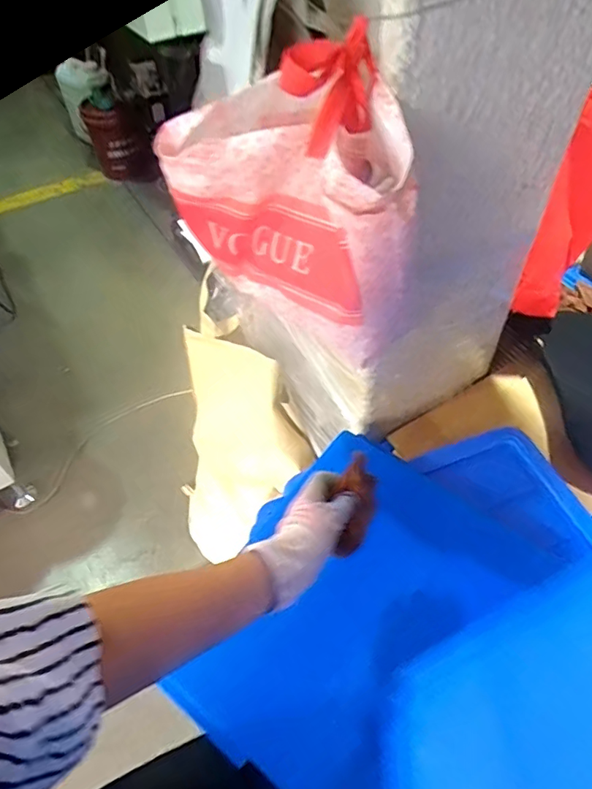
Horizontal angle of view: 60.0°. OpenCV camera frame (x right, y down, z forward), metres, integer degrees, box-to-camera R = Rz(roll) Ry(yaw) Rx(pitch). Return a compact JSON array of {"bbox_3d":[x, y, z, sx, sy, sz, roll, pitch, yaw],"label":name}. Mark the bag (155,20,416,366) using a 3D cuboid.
[{"bbox_3d":[0.010,-0.220,0.558,0.248,0.261,0.150,23,55,21],"label":"bag"}]

